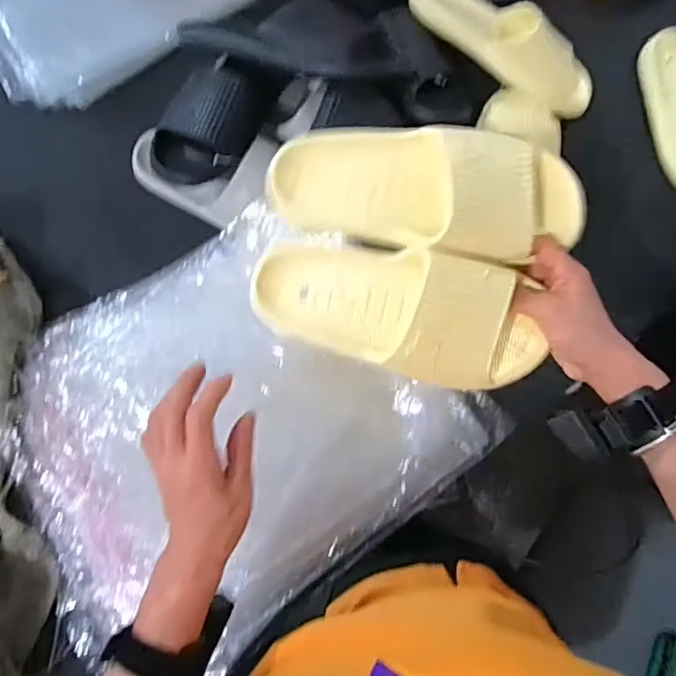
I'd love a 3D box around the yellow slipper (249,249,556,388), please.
[{"bbox_3d":[0.050,-0.026,0.456,0.249,0.078,0.099,11,108,10],"label":"yellow slipper"}]

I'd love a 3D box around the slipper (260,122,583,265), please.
[{"bbox_3d":[0.068,-0.116,0.449,0.248,0.069,0.101,9,102,11],"label":"slipper"}]

